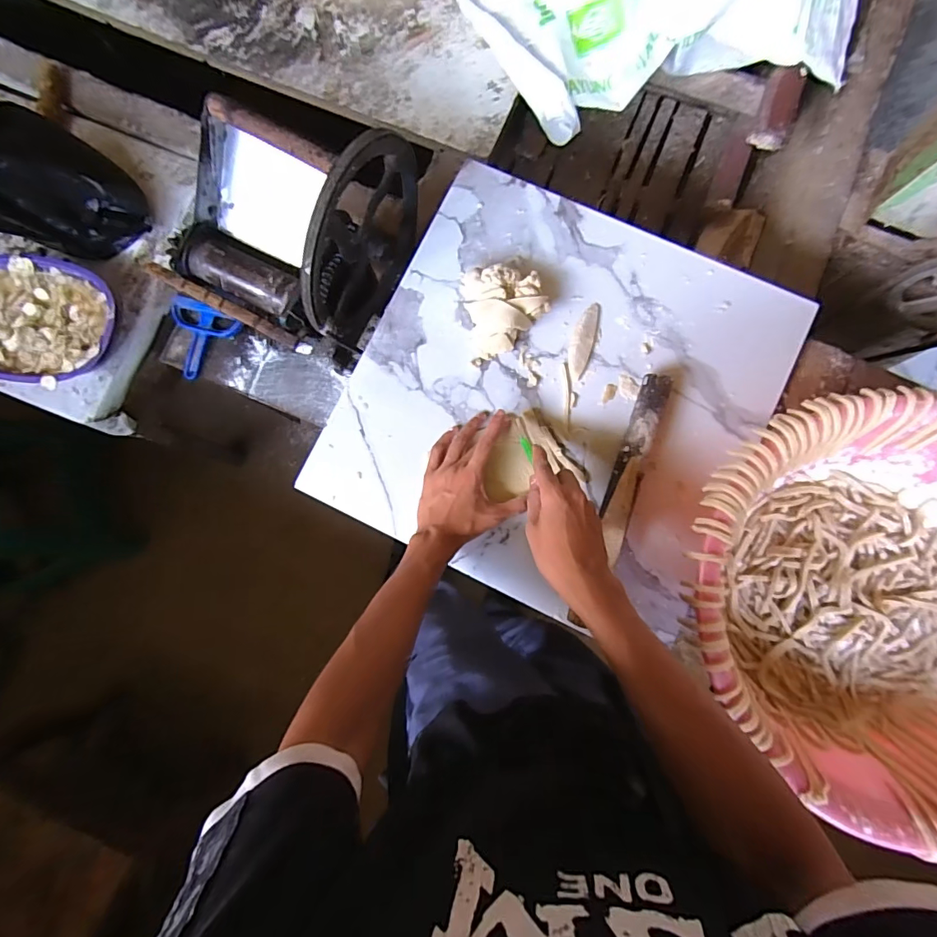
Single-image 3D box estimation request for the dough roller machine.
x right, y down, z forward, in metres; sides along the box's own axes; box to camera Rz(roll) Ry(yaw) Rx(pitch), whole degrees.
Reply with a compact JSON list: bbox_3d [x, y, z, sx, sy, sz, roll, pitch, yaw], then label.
[{"bbox_3d":[-0.235,-0.322,0.641,0.248,0.269,0.287,28,86,3],"label":"dough roller machine"}]

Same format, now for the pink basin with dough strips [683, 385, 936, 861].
[{"bbox_3d":[0.431,0.133,0.497,0.395,0.118,0.404,0,85,0],"label":"pink basin with dough strips"}]

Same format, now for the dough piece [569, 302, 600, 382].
[{"bbox_3d":[0.145,-0.162,0.591,0.030,0.014,0.100,14,85,2],"label":"dough piece"}]

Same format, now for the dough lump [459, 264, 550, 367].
[{"bbox_3d":[0.047,-0.199,0.580,0.096,0.047,0.102,-12,85,-1],"label":"dough lump"}]

